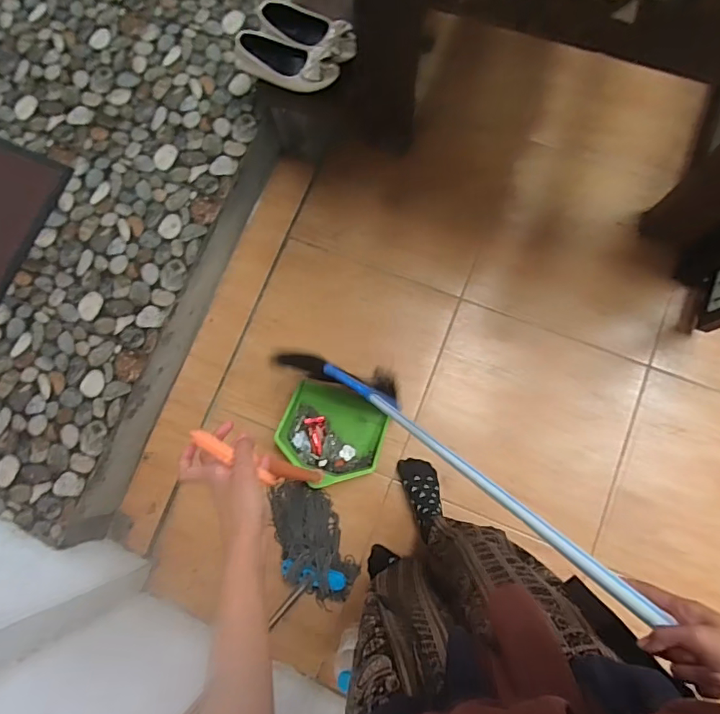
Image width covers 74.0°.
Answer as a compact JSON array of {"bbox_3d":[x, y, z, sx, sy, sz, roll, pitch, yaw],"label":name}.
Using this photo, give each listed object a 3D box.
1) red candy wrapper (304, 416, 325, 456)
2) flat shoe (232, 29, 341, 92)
[{"bbox_3d":[-0.111,0.198,1.196,0.049,0.018,0.095,-6,80,2],"label":"red candy wrapper"},{"bbox_3d":[-0.164,-0.645,1.056,0.239,0.054,0.089,16,81,5],"label":"flat shoe"}]

